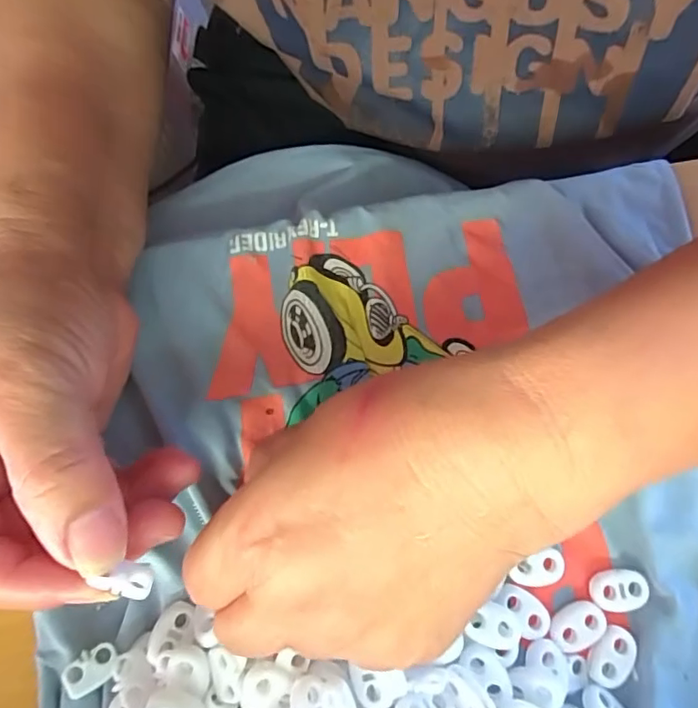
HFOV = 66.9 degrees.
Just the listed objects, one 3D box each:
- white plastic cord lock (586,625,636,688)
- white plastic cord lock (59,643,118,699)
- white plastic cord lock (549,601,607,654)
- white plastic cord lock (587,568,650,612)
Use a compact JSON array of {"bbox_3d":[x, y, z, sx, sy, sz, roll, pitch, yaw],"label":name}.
[{"bbox_3d":[0.100,0.115,0.201,0.014,0.004,0.022,25,77,4],"label":"white plastic cord lock"},{"bbox_3d":[-0.093,0.114,0.190,0.018,0.006,0.013,-34,80,-9],"label":"white plastic cord lock"},{"bbox_3d":[0.088,0.105,0.203,0.022,0.004,0.015,-36,80,-9],"label":"white plastic cord lock"},{"bbox_3d":[0.106,0.093,0.207,0.021,0.004,0.015,-3,77,-3],"label":"white plastic cord lock"}]

